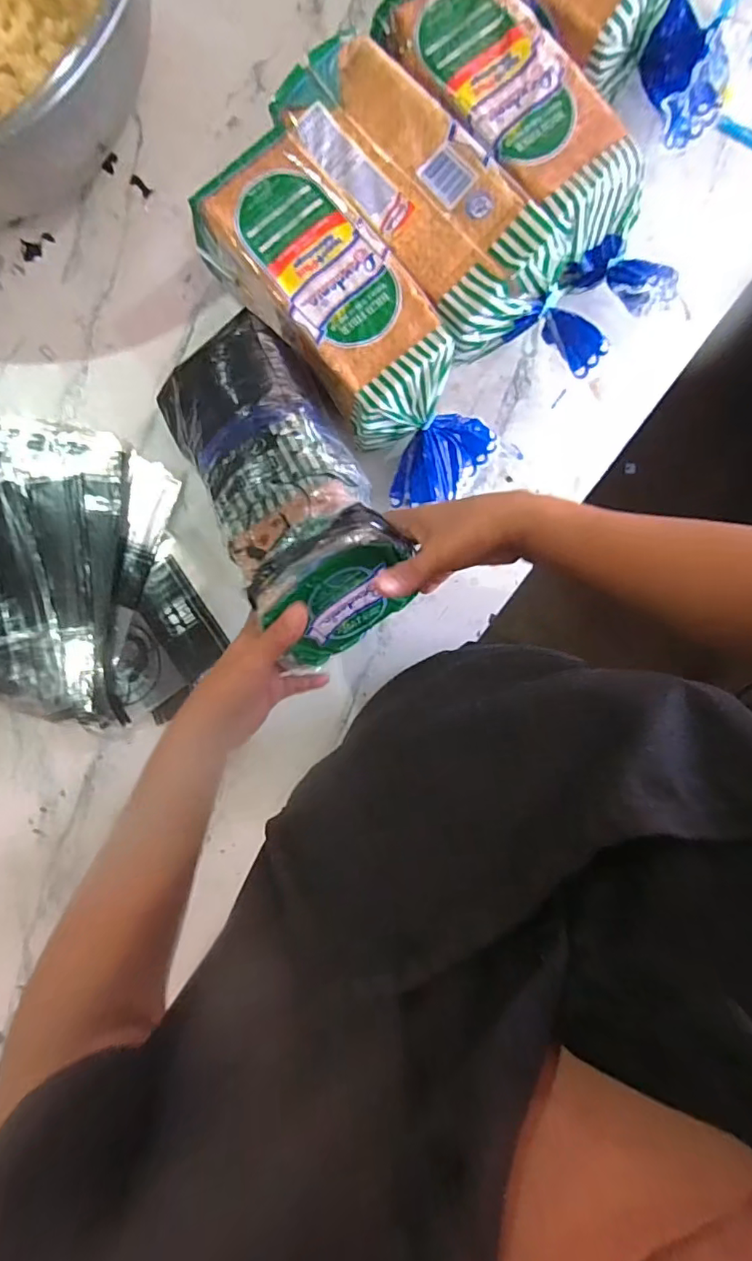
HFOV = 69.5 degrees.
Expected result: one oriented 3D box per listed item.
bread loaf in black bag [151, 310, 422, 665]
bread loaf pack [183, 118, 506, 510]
[{"bbox_3d":[-0.078,-0.131,0.473,0.120,0.105,0.297,-22,76,-1],"label":"bread loaf in black bag"},{"bbox_3d":[-0.020,-0.286,0.535,0.121,0.106,0.338,-38,90,-1],"label":"bread loaf pack"}]

